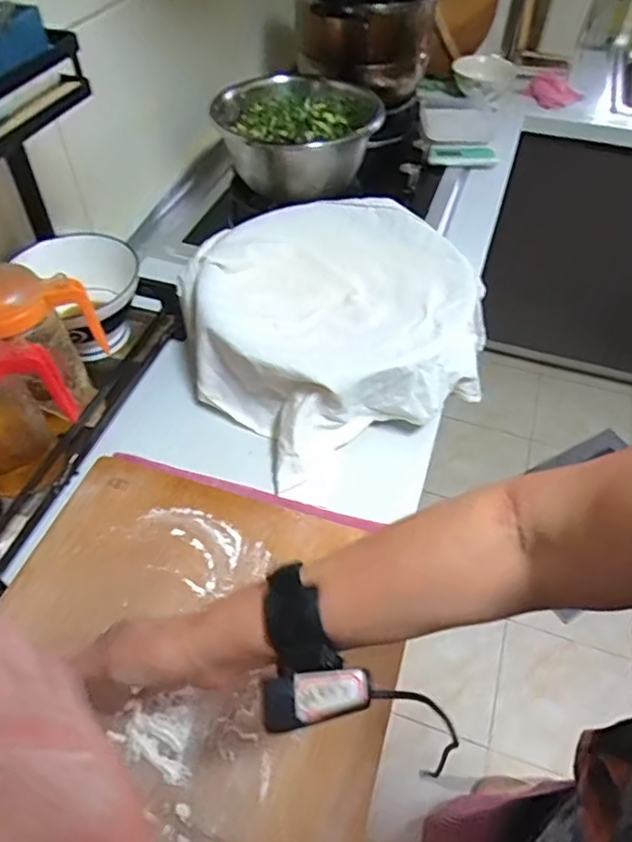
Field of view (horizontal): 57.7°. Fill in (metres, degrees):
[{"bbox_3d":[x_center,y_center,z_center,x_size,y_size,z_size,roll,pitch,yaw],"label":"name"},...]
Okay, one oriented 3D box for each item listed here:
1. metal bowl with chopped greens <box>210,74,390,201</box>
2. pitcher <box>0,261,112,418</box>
[{"bbox_3d":[-0.024,-0.460,0.931,0.254,0.117,0.235,0,51,0],"label":"metal bowl with chopped greens"},{"bbox_3d":[-0.298,-0.084,0.623,0.088,0.162,0.101,16,52,12],"label":"pitcher"}]

